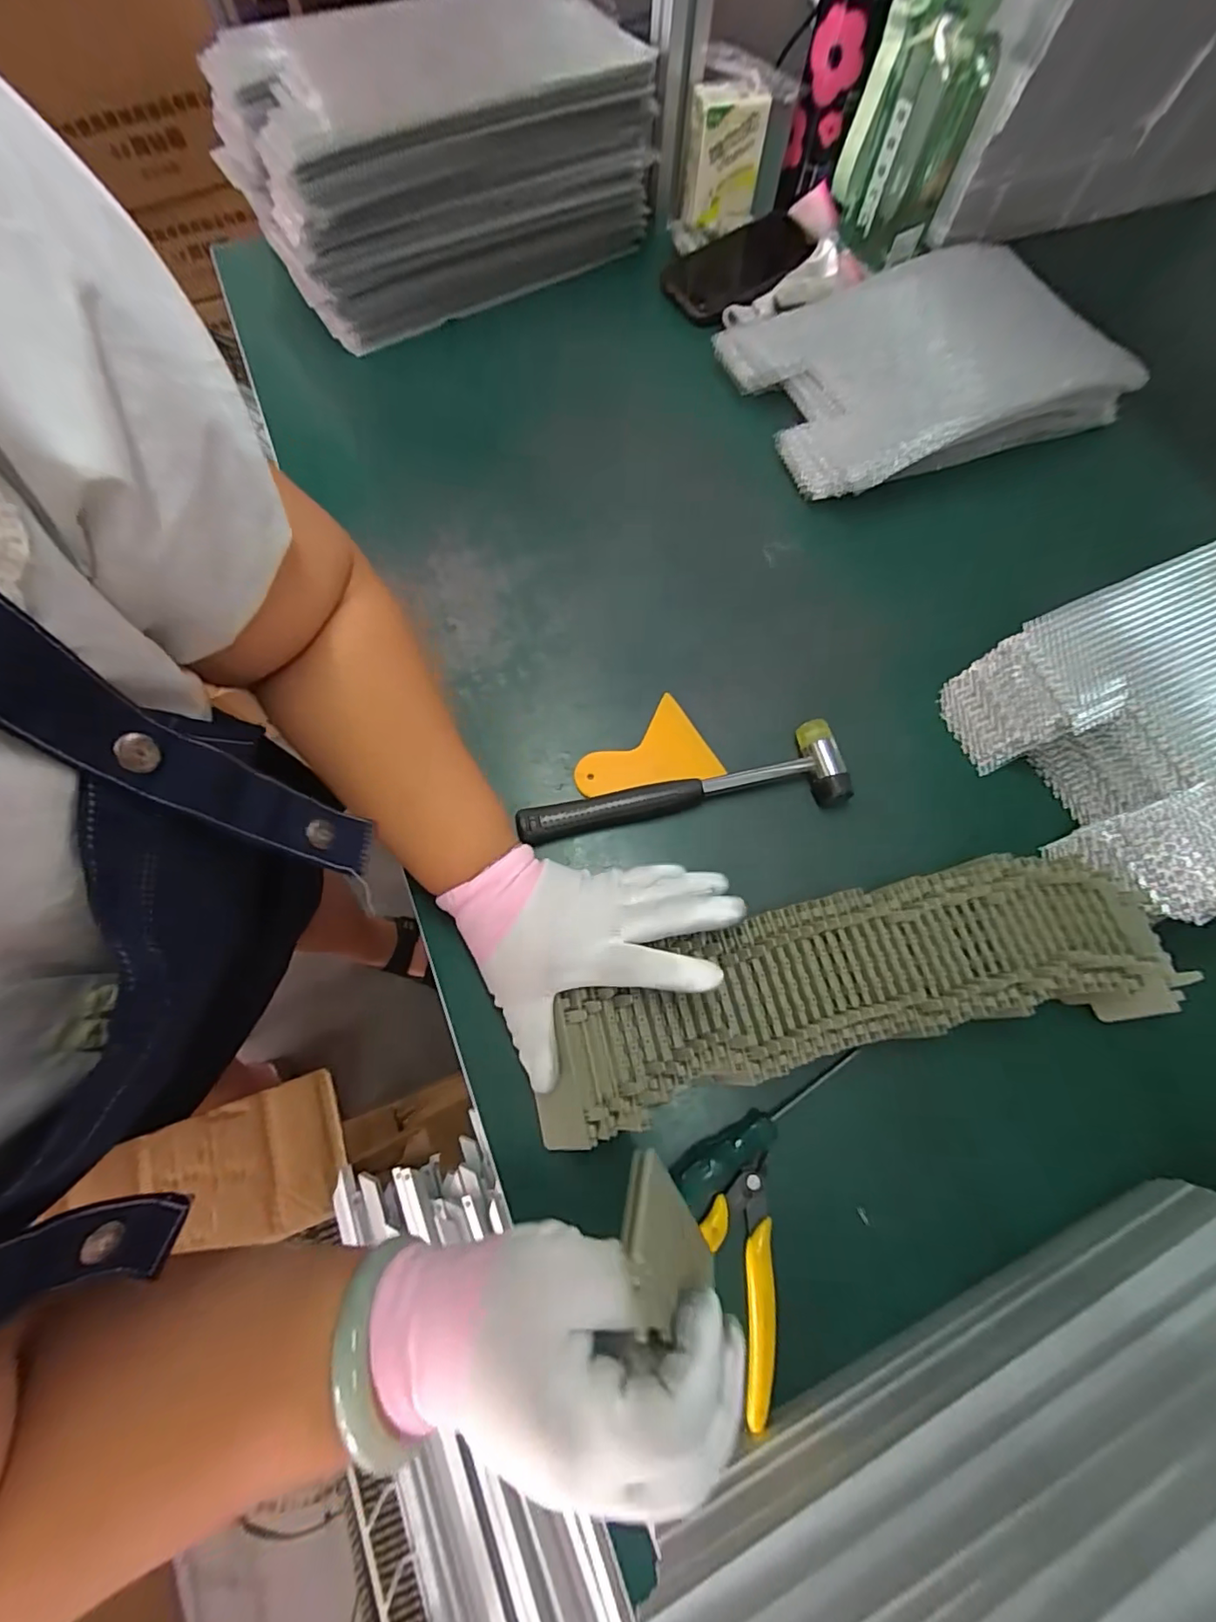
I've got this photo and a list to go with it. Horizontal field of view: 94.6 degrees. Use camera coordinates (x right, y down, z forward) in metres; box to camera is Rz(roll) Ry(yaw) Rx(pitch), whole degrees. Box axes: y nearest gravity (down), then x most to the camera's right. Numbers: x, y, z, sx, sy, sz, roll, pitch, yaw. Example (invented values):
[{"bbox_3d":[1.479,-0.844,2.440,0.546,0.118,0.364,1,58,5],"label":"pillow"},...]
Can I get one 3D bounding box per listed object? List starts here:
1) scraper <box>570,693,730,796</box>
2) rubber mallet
[{"bbox_3d":[0.026,-0.037,0.416,0.099,0.011,0.071,-28,74,-10],"label":"scraper"},{"bbox_3d":[0.052,-0.014,0.399,0.232,0.022,0.059,-10,72,-5],"label":"rubber mallet"}]

